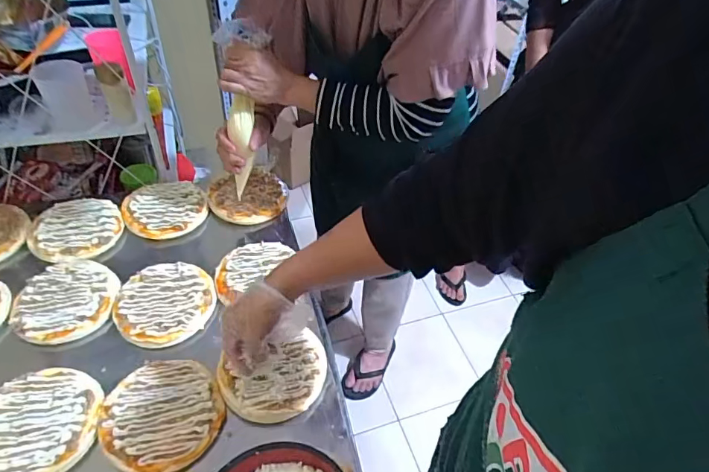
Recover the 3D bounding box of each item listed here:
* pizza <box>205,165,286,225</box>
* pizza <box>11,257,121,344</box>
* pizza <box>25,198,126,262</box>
[{"bbox_3d":[-0.212,-0.082,0.897,0.146,0.025,0.137,3,47,-3],"label":"pizza"},{"bbox_3d":[-0.446,0.098,0.701,0.141,0.013,0.146,3,47,-3],"label":"pizza"},{"bbox_3d":[-0.498,-0.017,0.806,0.147,0.016,0.153,3,47,-3],"label":"pizza"}]

